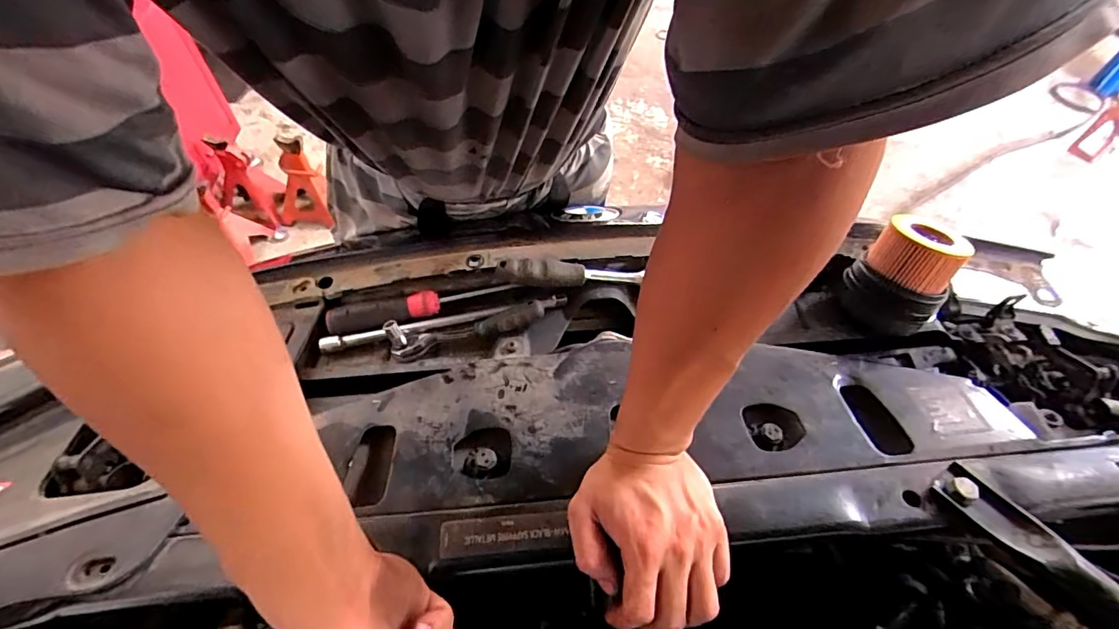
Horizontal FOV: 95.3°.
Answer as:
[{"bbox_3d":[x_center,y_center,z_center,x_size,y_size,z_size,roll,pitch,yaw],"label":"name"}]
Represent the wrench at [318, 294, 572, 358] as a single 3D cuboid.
[{"bbox_3d":[-0.113,0.011,0.505,0.238,0.030,0.033,-10,55,-8],"label":"wrench"}]

